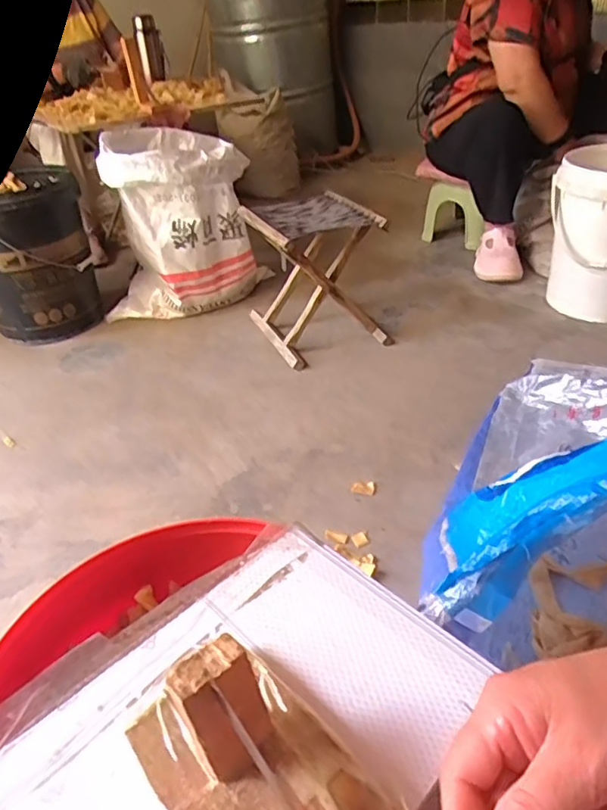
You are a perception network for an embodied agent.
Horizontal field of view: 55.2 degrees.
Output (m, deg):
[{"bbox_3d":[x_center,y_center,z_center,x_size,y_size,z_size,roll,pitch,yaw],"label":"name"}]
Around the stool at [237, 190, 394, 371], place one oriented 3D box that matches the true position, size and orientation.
[{"bbox_3d":[0.029,-0.311,1.390,0.264,0.296,0.298,-18,38,-19],"label":"stool"}]

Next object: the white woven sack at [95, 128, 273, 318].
[{"bbox_3d":[-0.325,-0.484,1.566,0.352,0.424,0.310,8,37,15],"label":"white woven sack"}]

